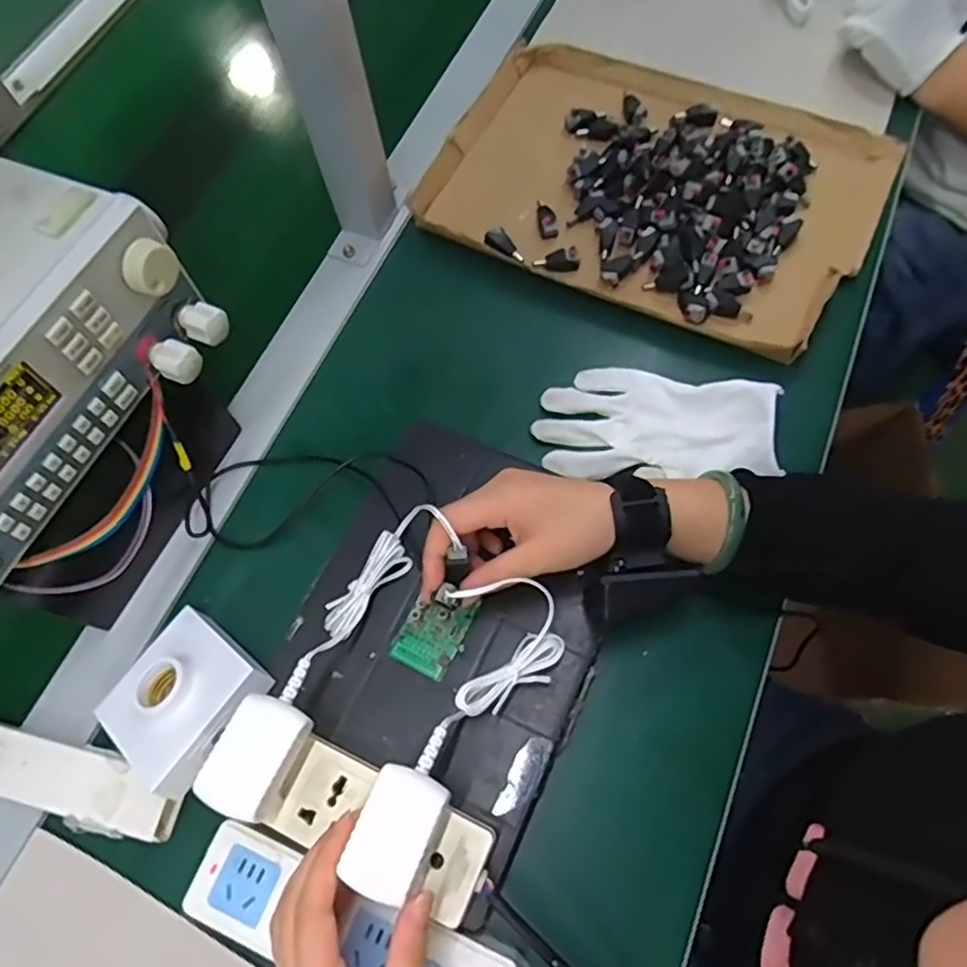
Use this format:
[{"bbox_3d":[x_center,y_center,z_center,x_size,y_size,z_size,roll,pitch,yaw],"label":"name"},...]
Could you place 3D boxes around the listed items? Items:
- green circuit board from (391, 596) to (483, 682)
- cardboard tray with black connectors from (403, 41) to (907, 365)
[{"bbox_3d":[-0.032,0.096,0.441,0.039,0.013,0.055,26,72,10],"label":"green circuit board"},{"bbox_3d":[0.155,-0.277,0.606,0.392,0.045,0.279,26,71,13],"label":"cardboard tray with black connectors"}]

